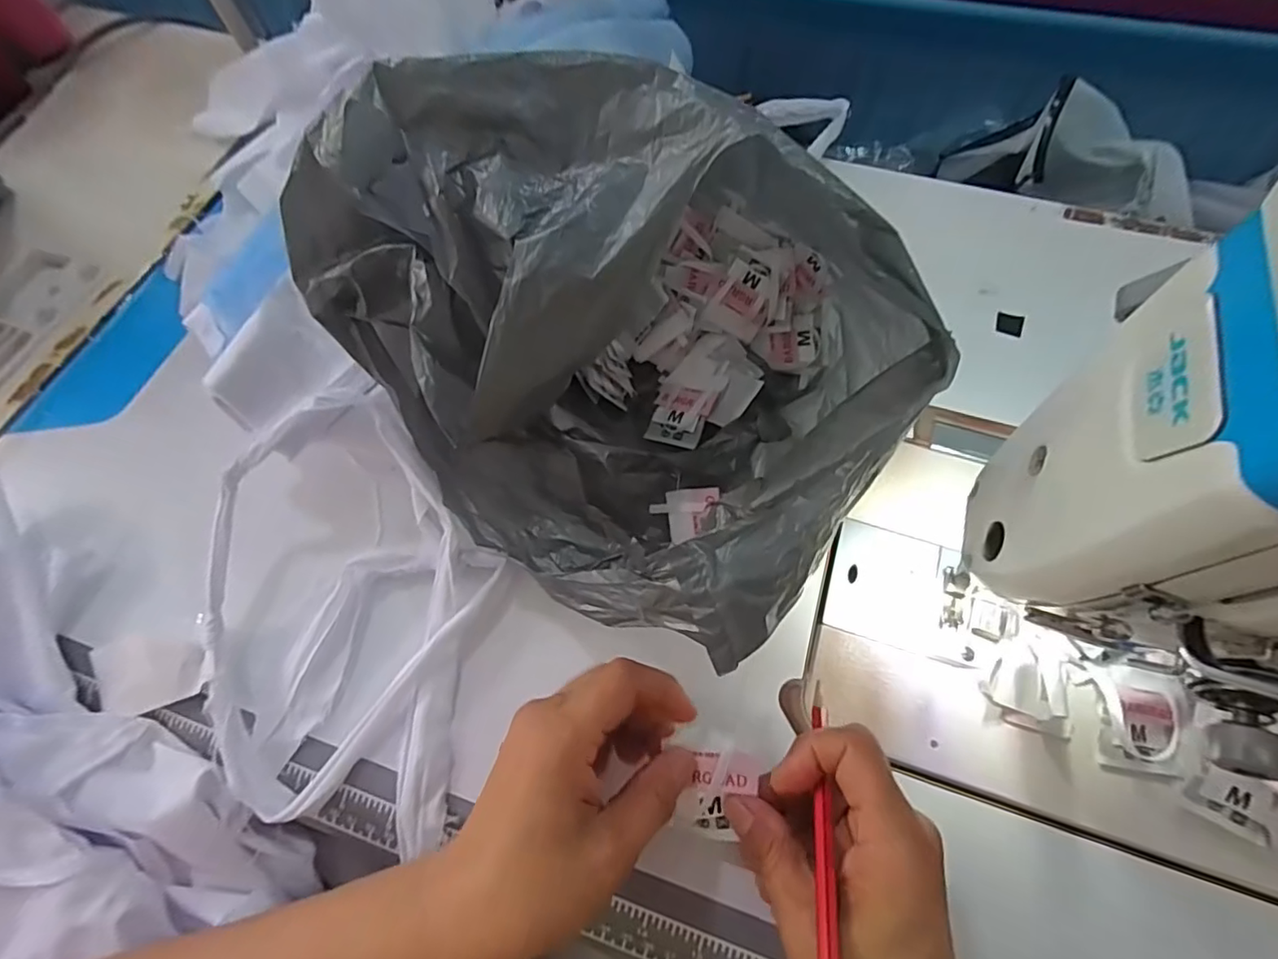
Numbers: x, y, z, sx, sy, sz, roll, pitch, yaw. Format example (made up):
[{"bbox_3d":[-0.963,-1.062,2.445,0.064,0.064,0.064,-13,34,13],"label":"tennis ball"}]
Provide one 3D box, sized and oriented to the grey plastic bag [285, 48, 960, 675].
[{"bbox_3d":[0.010,-0.074,0.263,0.229,0.204,0.230,37,72,16],"label":"grey plastic bag"}]

